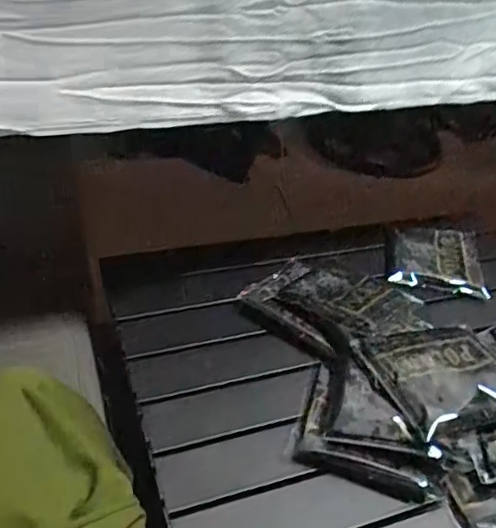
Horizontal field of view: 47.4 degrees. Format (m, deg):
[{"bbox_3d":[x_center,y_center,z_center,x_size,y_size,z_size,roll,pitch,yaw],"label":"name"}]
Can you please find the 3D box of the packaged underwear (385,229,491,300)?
[{"bbox_3d":[0.257,-0.009,0.773,0.129,0.026,0.134,11,39,4],"label":"packaged underwear"}]

